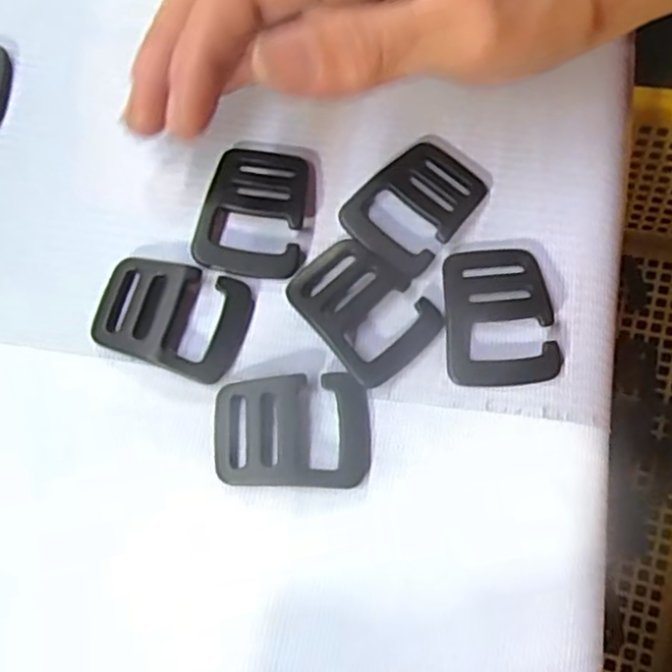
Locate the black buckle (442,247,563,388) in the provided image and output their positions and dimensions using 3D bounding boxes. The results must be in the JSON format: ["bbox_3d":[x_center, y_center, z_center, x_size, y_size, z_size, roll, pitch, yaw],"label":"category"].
[{"bbox_3d":[0.049,-0.007,0.206,0.032,0.006,0.044,-4,72,-4],"label":"black buckle"}]

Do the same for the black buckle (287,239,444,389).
[{"bbox_3d":[0.008,-0.008,0.206,0.032,0.005,0.042,-40,78,-14],"label":"black buckle"}]

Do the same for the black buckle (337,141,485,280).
[{"bbox_3d":[0.025,-0.042,0.217,0.033,0.005,0.044,43,75,11],"label":"black buckle"}]

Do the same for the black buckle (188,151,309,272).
[{"bbox_3d":[-0.025,-0.041,0.215,0.033,0.005,0.041,9,72,0],"label":"black buckle"}]

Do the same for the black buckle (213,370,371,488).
[{"bbox_3d":[-0.013,0.027,0.195,0.044,0.005,0.032,-2,73,-2],"label":"black buckle"}]

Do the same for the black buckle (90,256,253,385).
[{"bbox_3d":[-0.050,-0.007,0.204,0.044,0.006,0.032,19,72,3],"label":"black buckle"}]

